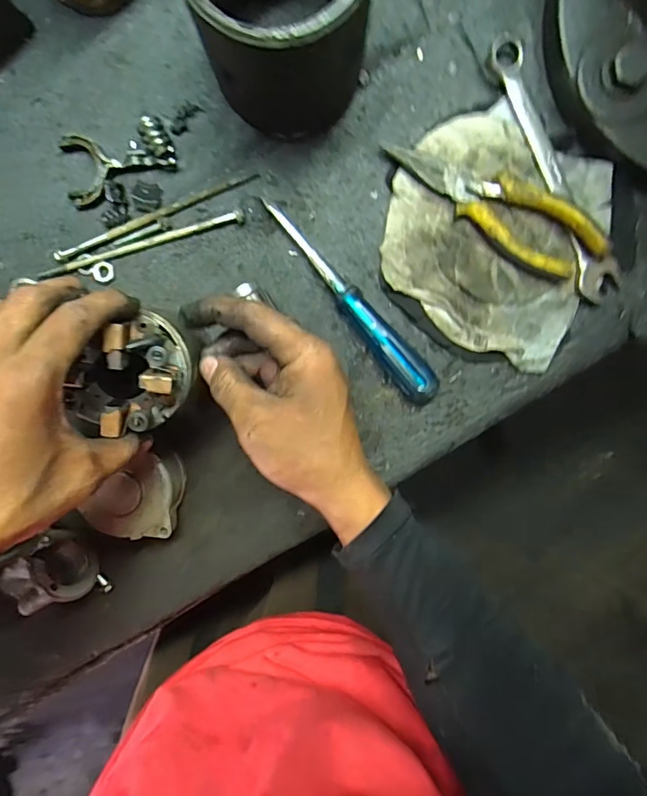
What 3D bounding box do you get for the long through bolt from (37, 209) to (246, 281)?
[{"bbox_3d":[-0.140,-0.119,0.395,0.161,0.008,0.009,-16,95,2],"label":"long through bolt"}]

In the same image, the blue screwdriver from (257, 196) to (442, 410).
[{"bbox_3d":[0.023,-0.073,0.394,0.027,0.030,0.186,-40,94,4],"label":"blue screwdriver"}]

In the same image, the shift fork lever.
[{"bbox_3d":[-0.154,-0.175,0.383,0.082,0.013,0.050,-7,96,1],"label":"shift fork lever"}]

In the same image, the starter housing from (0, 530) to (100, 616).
[{"bbox_3d":[-0.218,0.140,0.405,0.055,0.055,0.052,0,99,0],"label":"starter housing"}]

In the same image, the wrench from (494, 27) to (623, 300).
[{"bbox_3d":[0.174,-0.169,0.378,0.032,0.014,0.204,-23,95,2],"label":"wrench"}]

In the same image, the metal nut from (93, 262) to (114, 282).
[{"bbox_3d":[-0.173,-0.098,0.398,0.015,0.004,0.015,0,96,0],"label":"metal nut"}]

